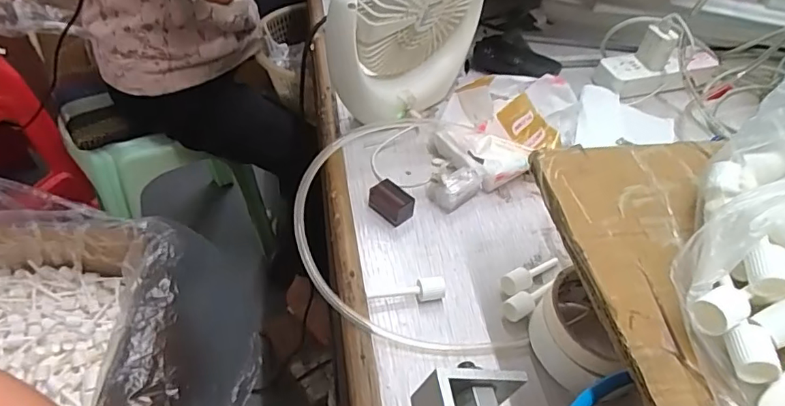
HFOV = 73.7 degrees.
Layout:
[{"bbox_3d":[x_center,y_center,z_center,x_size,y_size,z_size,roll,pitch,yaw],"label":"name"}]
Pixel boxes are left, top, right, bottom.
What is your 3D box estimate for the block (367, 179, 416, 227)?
[{"bbox_3d":[-0.002,0.000,0.496,0.041,0.023,0.026,37,53,28],"label":"block"}]

